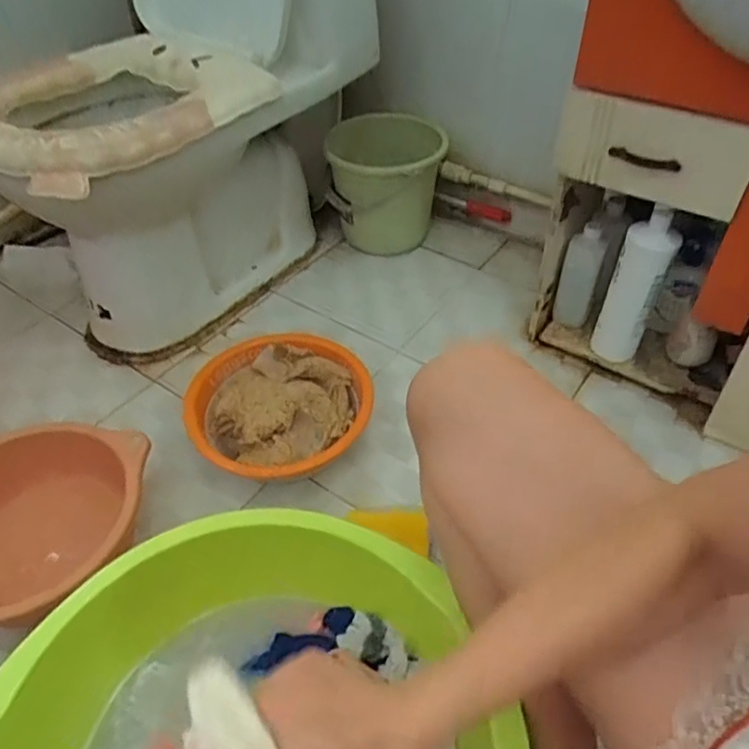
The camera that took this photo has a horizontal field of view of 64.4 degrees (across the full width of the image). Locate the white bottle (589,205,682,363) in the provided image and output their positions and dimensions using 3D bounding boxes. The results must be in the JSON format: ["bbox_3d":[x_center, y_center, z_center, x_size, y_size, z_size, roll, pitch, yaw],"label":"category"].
[{"bbox_3d":[0.406,-0.133,0.930,0.074,0.252,0.058,21,50,18],"label":"white bottle"}]

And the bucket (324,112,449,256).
[{"bbox_3d":[0.021,-0.373,1.213,0.227,0.232,0.210,2,47,2],"label":"bucket"}]

